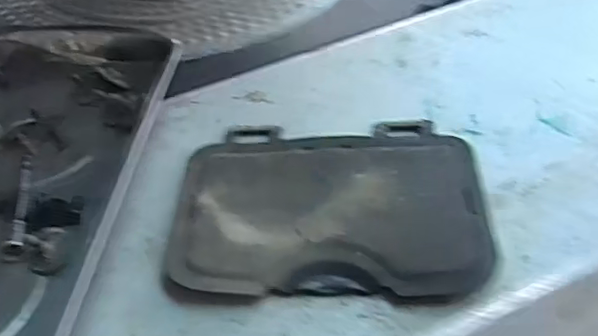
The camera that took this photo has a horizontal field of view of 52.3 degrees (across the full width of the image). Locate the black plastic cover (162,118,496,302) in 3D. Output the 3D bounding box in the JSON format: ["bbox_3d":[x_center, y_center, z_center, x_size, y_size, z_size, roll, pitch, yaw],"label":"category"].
[{"bbox_3d":[0.015,0.015,0.297,0.143,0.010,0.111,0,46,5],"label":"black plastic cover"}]

